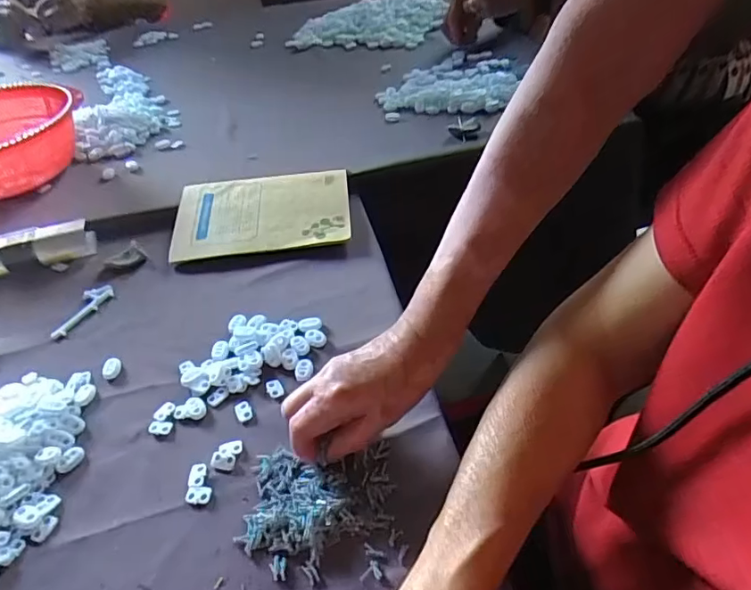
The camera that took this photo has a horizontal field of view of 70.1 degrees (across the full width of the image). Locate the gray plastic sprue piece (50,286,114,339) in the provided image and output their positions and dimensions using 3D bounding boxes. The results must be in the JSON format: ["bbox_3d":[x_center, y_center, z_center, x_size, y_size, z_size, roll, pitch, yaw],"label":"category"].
[{"bbox_3d":[-0.312,0.015,0.564,0.029,0.007,0.076,17,48,24],"label":"gray plastic sprue piece"}]

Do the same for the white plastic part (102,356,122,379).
[{"bbox_3d":[-0.245,0.068,0.498,0.011,0.010,0.022,-5,43,2],"label":"white plastic part"}]

